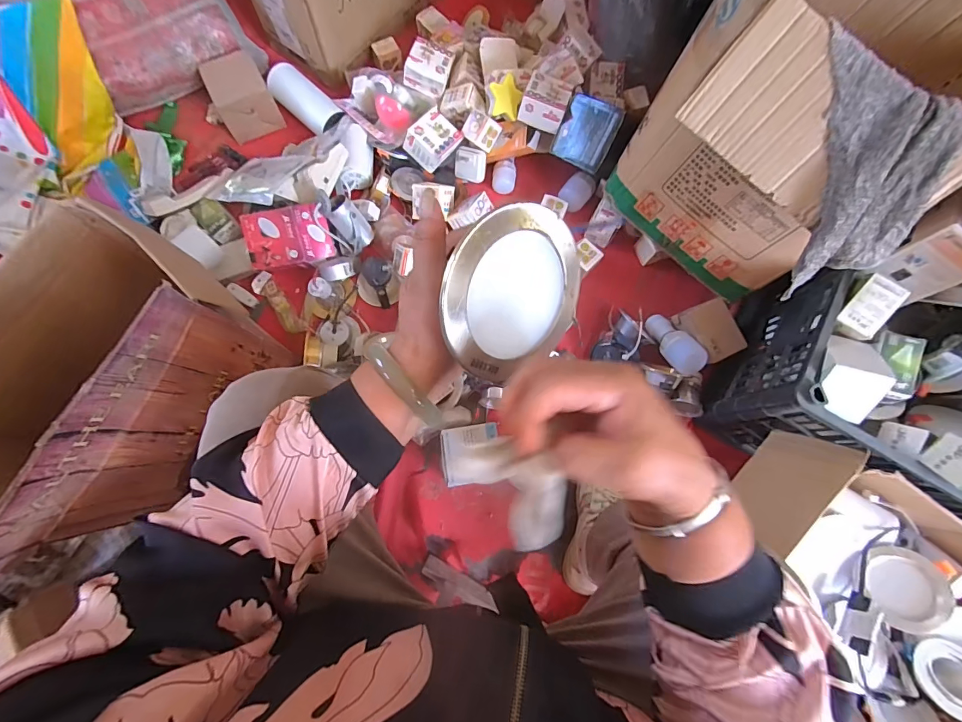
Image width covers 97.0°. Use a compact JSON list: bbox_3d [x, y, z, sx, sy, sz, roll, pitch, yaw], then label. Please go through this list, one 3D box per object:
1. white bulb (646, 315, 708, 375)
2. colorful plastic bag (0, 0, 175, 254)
[{"bbox_3d":[0.358,-0.038,0.796,0.053,0.056,0.141,-13,40,-5],"label":"white bulb"},{"bbox_3d":[-0.789,-0.409,0.756,0.325,0.194,0.343,-15,78,-5],"label":"colorful plastic bag"}]

